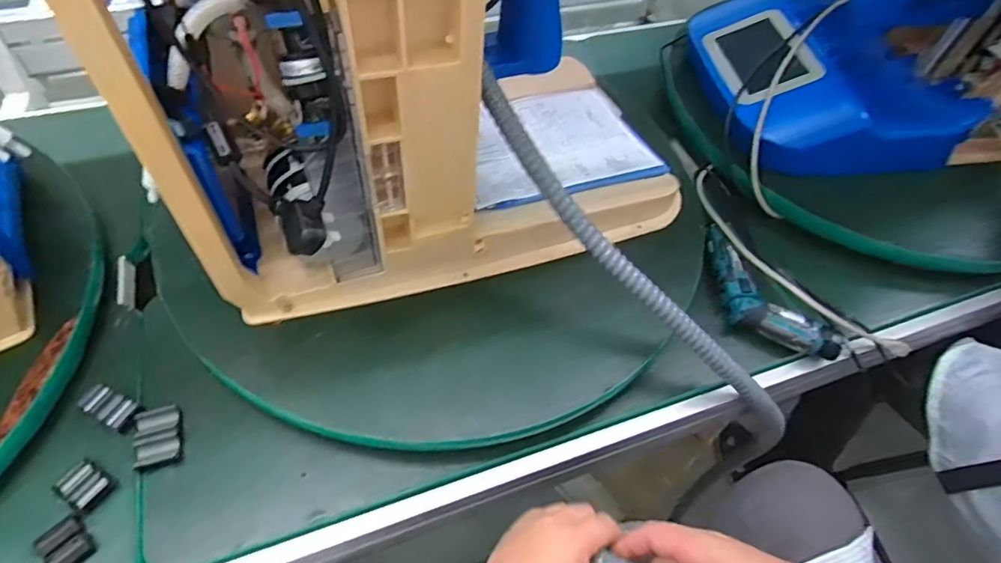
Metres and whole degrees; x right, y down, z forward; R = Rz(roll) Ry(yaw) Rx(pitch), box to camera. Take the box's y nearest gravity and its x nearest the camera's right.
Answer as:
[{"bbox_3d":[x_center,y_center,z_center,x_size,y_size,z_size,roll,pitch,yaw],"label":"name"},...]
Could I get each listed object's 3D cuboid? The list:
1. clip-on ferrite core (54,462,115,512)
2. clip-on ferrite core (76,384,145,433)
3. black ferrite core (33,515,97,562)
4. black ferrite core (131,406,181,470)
[{"bbox_3d":[-0.408,0.201,0.533,0.044,0.010,0.033,27,57,14],"label":"clip-on ferrite core"},{"bbox_3d":[-0.416,0.133,0.579,0.067,0.010,0.032,24,57,12],"label":"clip-on ferrite core"},{"bbox_3d":[-0.401,0.244,0.500,0.043,0.017,0.037,37,60,20],"label":"black ferrite core"},{"bbox_3d":[-0.360,0.162,0.569,0.043,0.020,0.060,-17,58,-16],"label":"black ferrite core"}]

